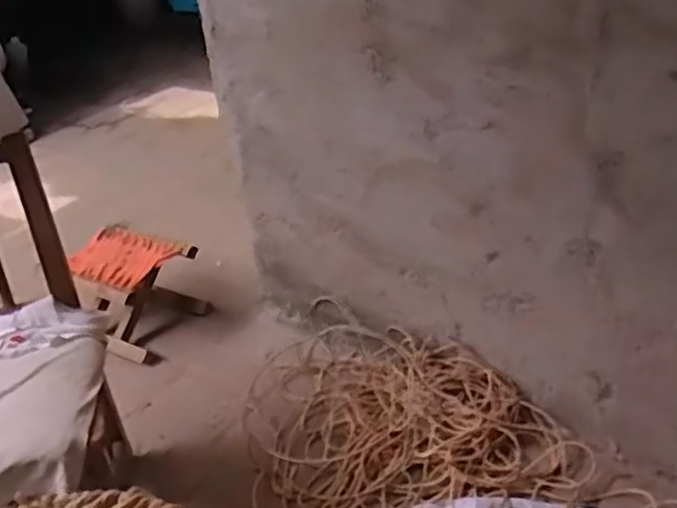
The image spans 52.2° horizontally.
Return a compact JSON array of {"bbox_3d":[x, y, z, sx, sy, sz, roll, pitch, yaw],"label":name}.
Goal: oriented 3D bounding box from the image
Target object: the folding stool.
[{"bbox_3d":[-0.482,0.092,1.568,0.268,0.191,0.253,13,36,30],"label":"folding stool"}]

